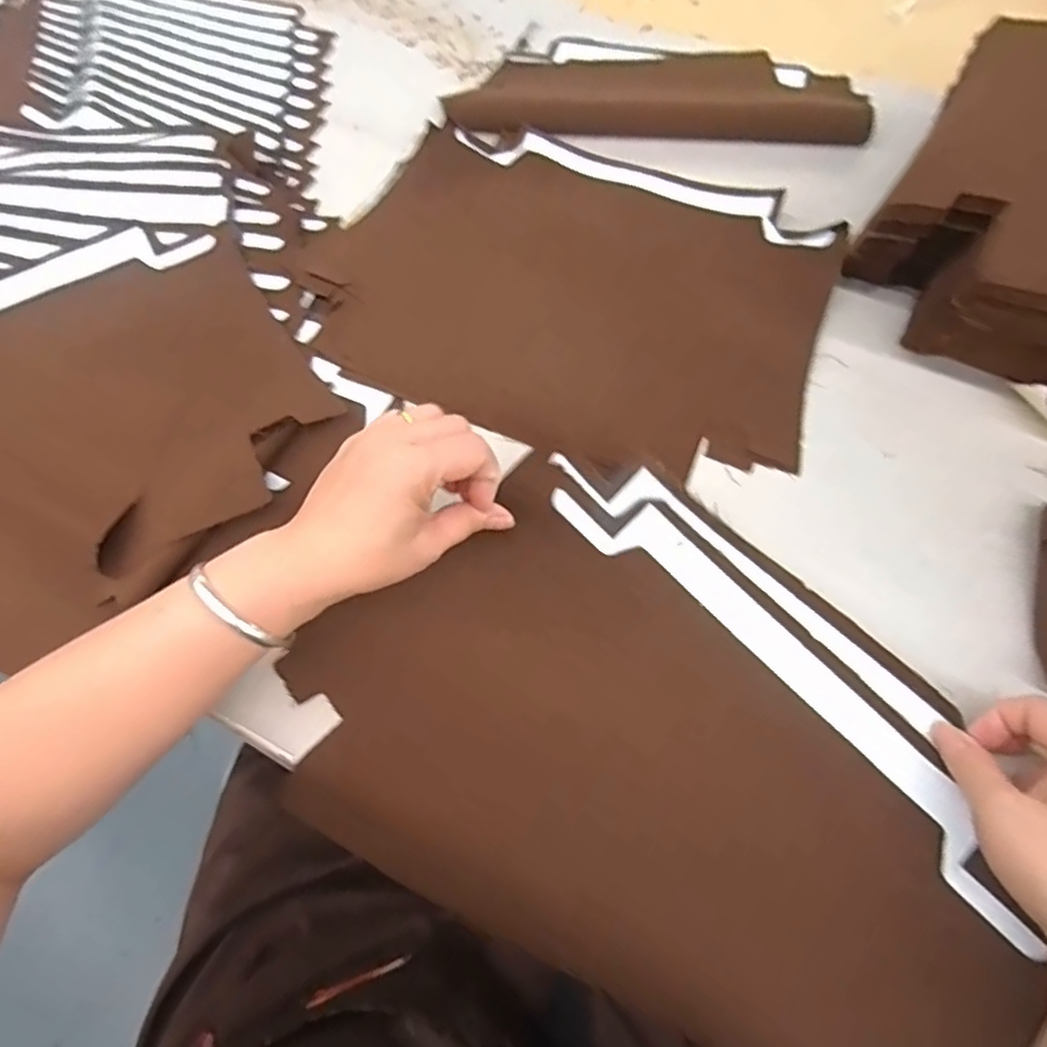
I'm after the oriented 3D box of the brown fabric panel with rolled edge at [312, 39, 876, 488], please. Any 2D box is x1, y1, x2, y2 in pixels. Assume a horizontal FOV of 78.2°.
[{"bbox_3d":[0.066,-0.258,0.516,0.366,0.030,0.452,18,68,9],"label":"brown fabric panel with rolled edge"}]

